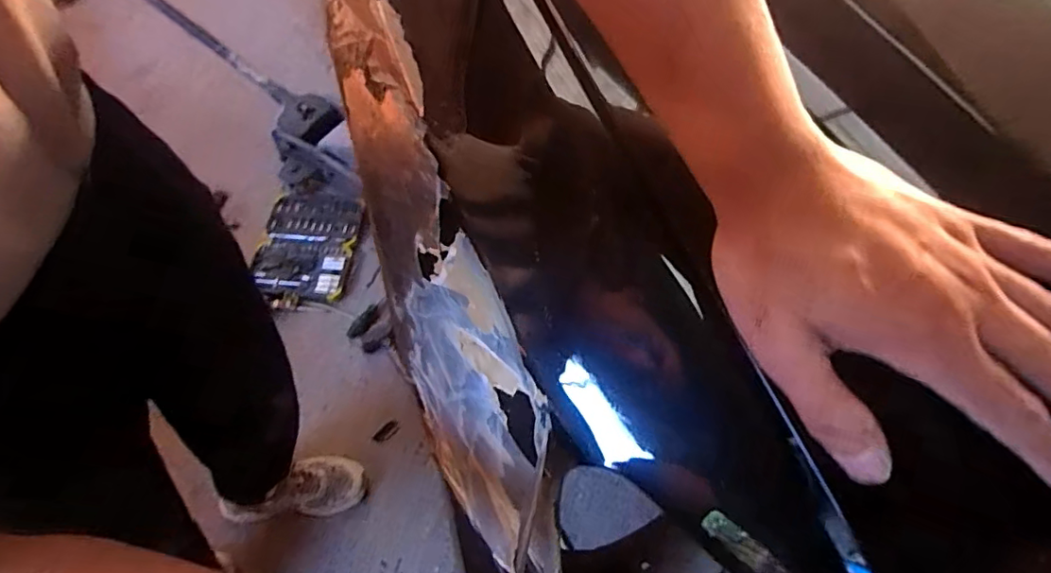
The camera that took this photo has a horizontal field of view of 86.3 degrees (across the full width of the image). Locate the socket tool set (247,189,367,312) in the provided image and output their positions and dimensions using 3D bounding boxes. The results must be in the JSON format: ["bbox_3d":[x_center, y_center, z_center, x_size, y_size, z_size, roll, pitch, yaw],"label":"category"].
[{"bbox_3d":[-0.558,-0.101,1.433,0.234,0.031,0.345,6,61,3],"label":"socket tool set"}]

